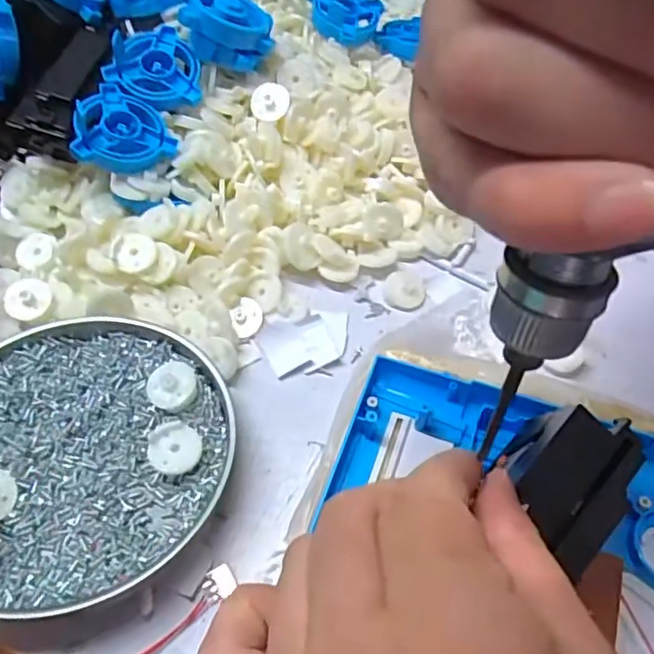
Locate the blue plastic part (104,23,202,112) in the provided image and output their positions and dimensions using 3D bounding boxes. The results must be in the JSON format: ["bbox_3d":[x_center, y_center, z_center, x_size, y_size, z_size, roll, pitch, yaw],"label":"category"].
[{"bbox_3d":[-0.101,-0.153,0.352,0.052,0.018,0.053,-5,74,-15],"label":"blue plastic part"}]

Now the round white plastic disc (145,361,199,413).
[{"bbox_3d":[-0.071,0.028,0.280,0.023,0.010,0.021,1,56,-2],"label":"round white plastic disc"}]

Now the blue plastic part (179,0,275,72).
[{"bbox_3d":[-0.060,-0.180,0.362,0.052,0.028,0.041,10,53,-25],"label":"blue plastic part"}]

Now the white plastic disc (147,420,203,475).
[{"bbox_3d":[-0.067,0.054,0.269,0.023,0.009,0.023,1,56,-2],"label":"white plastic disc"}]

